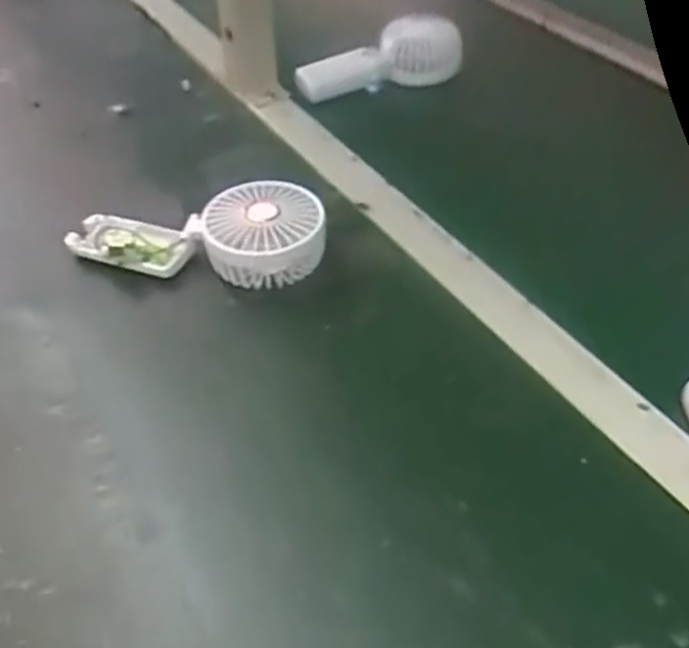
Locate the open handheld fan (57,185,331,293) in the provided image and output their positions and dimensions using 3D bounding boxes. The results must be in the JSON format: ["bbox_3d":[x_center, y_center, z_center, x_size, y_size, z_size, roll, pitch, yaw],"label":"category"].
[{"bbox_3d":[-0.111,-0.062,0.519,0.193,0.045,0.079,0,43,2],"label":"open handheld fan"}]

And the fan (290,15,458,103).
[{"bbox_3d":[0.036,-0.268,0.743,0.172,0.055,0.069,-14,43,7],"label":"fan"}]

